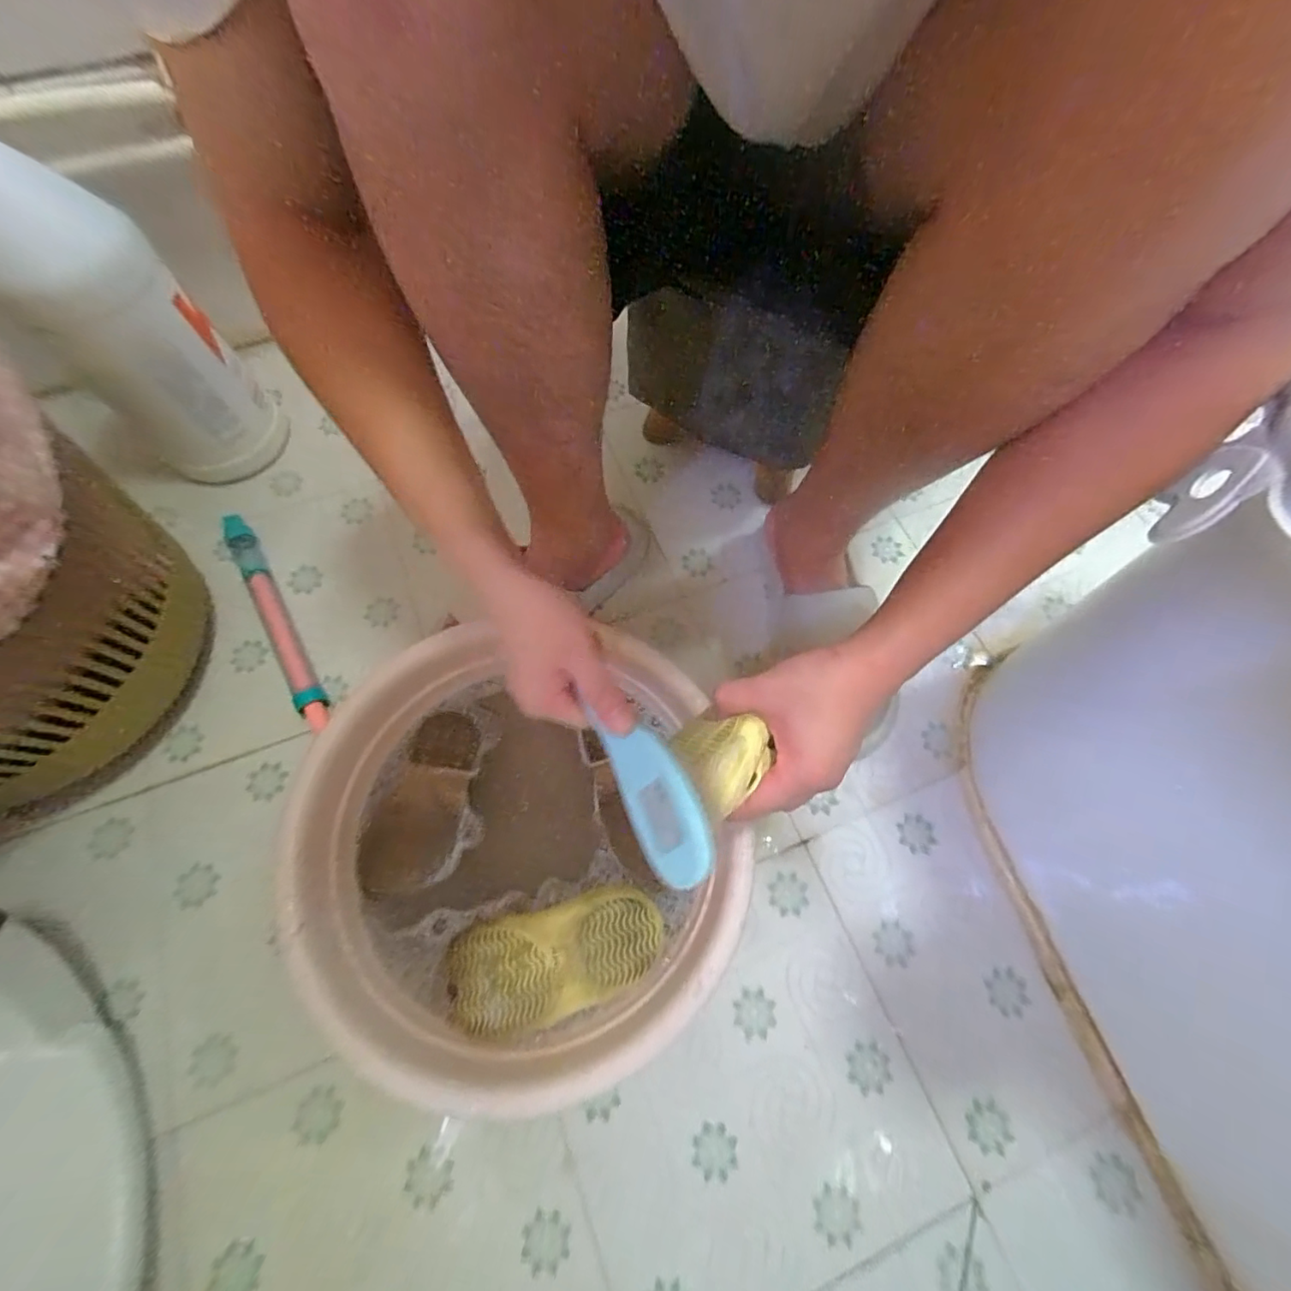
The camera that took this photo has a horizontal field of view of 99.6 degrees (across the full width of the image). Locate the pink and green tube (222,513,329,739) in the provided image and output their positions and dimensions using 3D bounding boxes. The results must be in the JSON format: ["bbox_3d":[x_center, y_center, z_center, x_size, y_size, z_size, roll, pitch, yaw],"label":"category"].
[{"bbox_3d":[-0.415,-0.031,0.612,0.028,0.033,0.296,-30,72,-13],"label":"pink and green tube"}]

